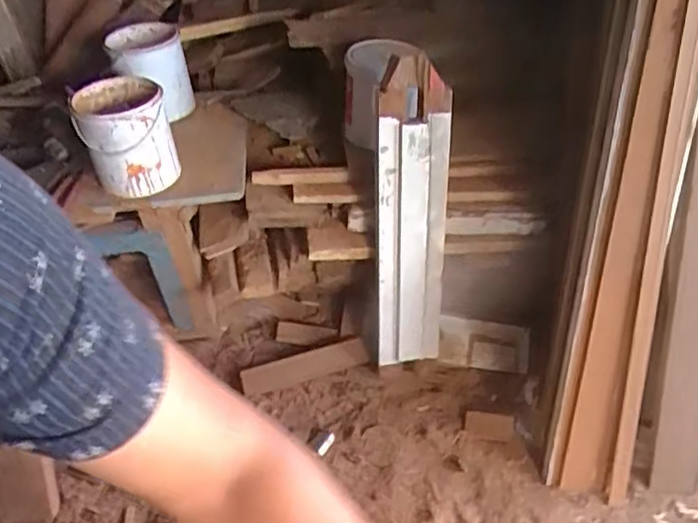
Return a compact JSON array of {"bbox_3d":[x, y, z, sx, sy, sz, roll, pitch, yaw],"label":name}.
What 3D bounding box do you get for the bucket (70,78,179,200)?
[{"bbox_3d":[-0.476,-0.266,1.367,0.183,0.185,0.209,-14,46,-14],"label":"bucket"}]

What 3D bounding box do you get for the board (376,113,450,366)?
[{"bbox_3d":[0.139,-0.024,1.463,0.154,0.652,0.047,2,33,6],"label":"board"}]

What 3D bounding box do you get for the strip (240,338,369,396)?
[{"bbox_3d":[-0.120,0.276,1.655,0.328,0.016,0.074,-17,68,4],"label":"strip"}]

